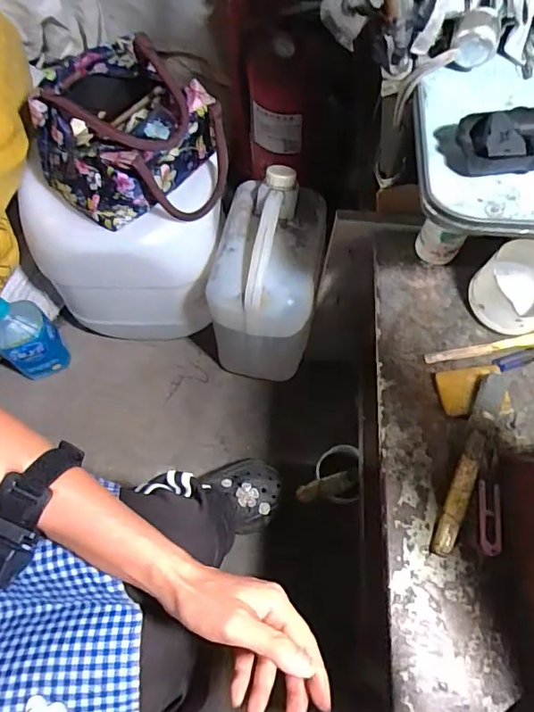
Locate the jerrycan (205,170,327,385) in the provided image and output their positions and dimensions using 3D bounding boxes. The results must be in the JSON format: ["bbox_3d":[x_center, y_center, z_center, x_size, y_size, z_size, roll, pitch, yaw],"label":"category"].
[{"bbox_3d":[0.001,-0.119,0.853,0.160,0.314,0.233,12,67,5],"label":"jerrycan"}]

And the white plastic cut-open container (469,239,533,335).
[{"bbox_3d":[0.280,-0.076,0.563,0.086,0.058,0.093,0,67,0],"label":"white plastic cut-open container"}]

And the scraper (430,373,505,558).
[{"bbox_3d":[0.206,0.103,0.504,0.033,0.025,0.194,22,68,9],"label":"scraper"}]

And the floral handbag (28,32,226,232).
[{"bbox_3d":[-0.173,-0.286,0.690,0.224,0.137,0.224,4,75,-17],"label":"floral handbag"}]

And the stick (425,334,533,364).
[{"bbox_3d":[0.264,-0.012,0.565,0.178,0.007,0.013,-10,67,-5],"label":"stick"}]

